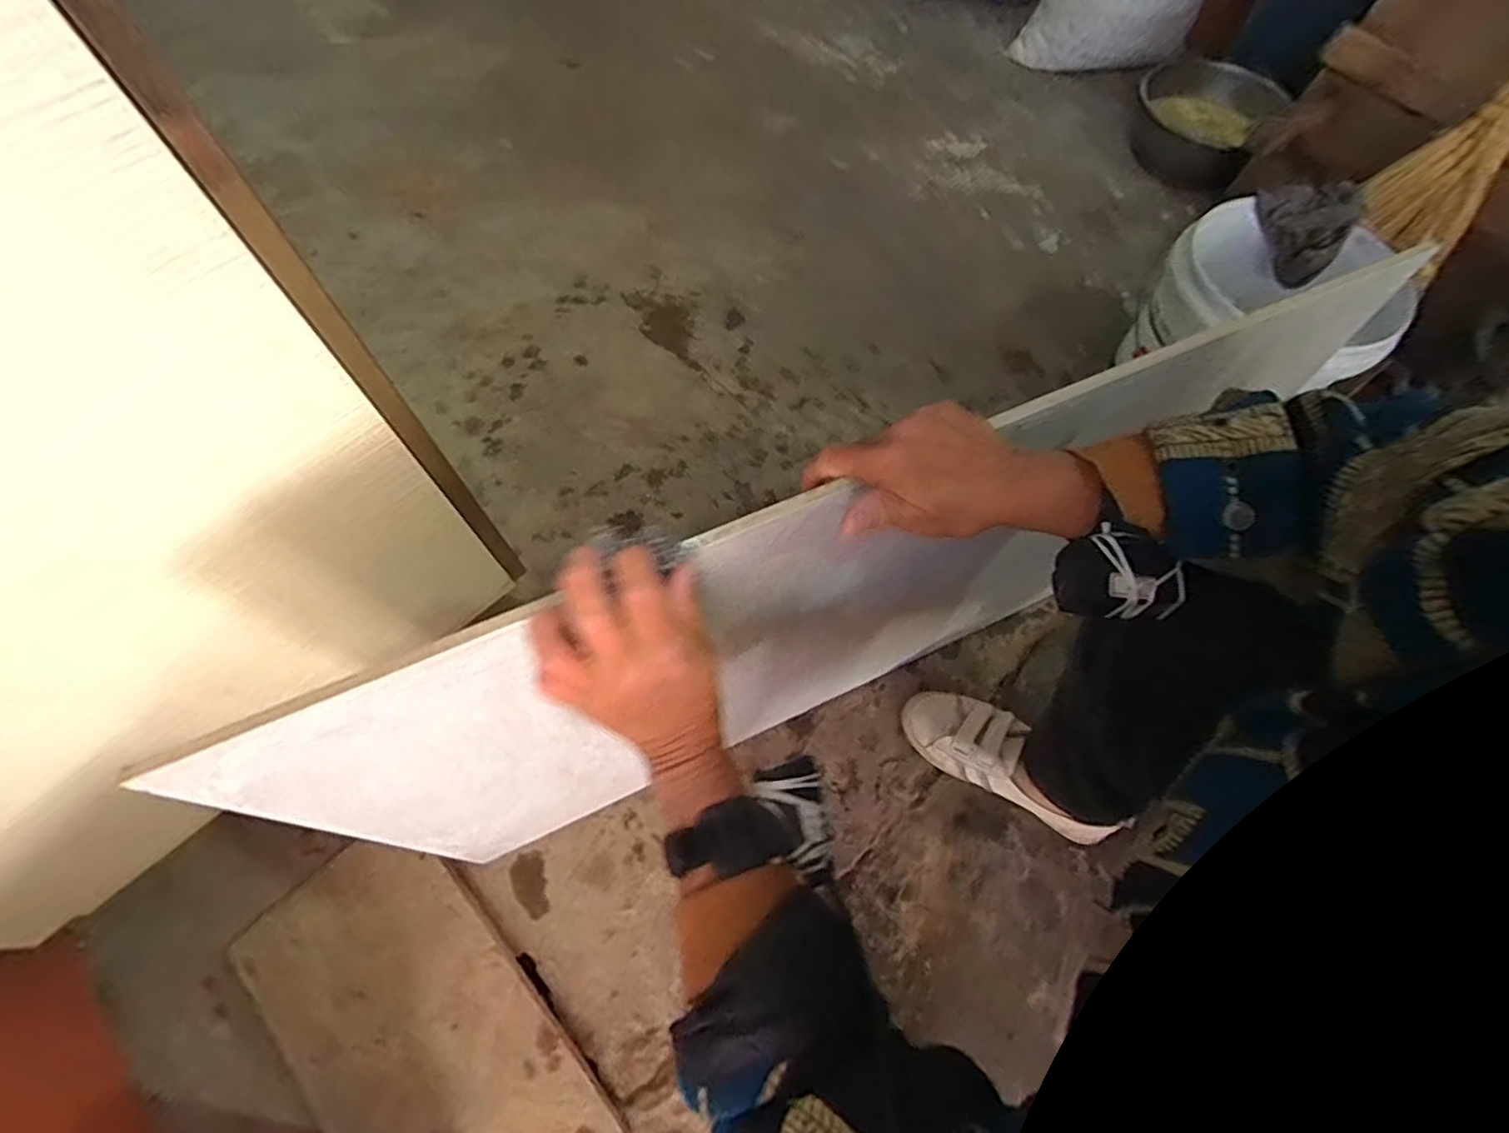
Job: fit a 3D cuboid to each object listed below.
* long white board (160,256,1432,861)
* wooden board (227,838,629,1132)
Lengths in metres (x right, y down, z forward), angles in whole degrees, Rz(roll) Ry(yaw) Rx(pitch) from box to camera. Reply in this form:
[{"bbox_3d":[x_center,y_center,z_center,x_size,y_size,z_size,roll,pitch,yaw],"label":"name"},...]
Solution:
[{"bbox_3d":[0.080,0.052,0.585,0.835,0.455,0.022,-21,64,-15],"label":"long white board"},{"bbox_3d":[-0.325,0.456,0.633,0.201,0.012,0.392,-41,71,-15],"label":"wooden board"}]

